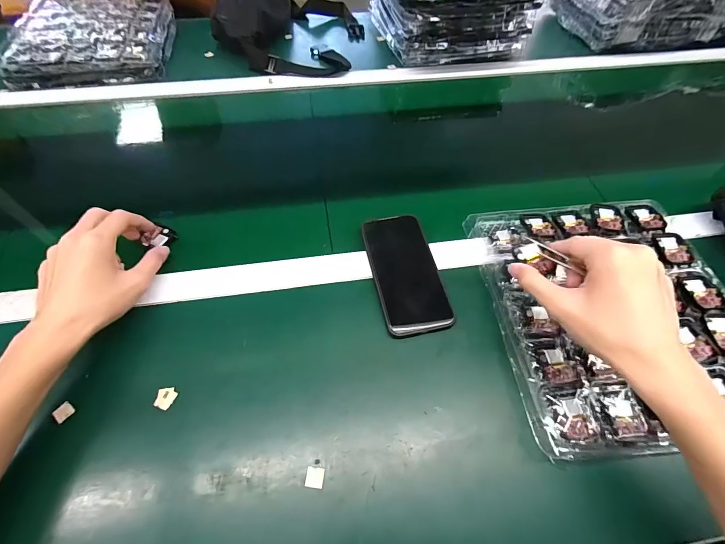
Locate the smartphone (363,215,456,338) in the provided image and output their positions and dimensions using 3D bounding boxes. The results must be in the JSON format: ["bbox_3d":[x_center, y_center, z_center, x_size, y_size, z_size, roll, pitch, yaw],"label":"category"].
[{"bbox_3d":[0.052,-0.002,0.421,0.078,0.010,0.157,-11,66,-6],"label":"smartphone"}]

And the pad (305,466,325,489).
[{"bbox_3d":[-0.043,0.185,0.313,0.016,0.004,0.016,5,57,2],"label":"pad"}]

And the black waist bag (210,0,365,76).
[{"bbox_3d":[-0.153,-0.545,0.740,0.293,0.119,0.315,2,57,0],"label":"black waist bag"}]

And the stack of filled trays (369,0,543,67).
[{"bbox_3d":[0.181,-0.578,0.751,0.273,0.116,0.281,-10,57,-8],"label":"stack of filled trays"}]

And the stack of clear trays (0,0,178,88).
[{"bbox_3d":[-0.532,-0.472,0.695,0.274,0.052,0.280,-9,57,-7],"label":"stack of clear trays"}]

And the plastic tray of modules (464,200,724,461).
[{"bbox_3d":[0.283,0.036,0.394,0.266,0.025,0.287,-4,57,-4],"label":"plastic tray of modules"}]

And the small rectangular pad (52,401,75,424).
[{"bbox_3d":[-0.294,0.138,0.341,0.004,0.014,0.016,-11,27,36],"label":"small rectangular pad"}]

